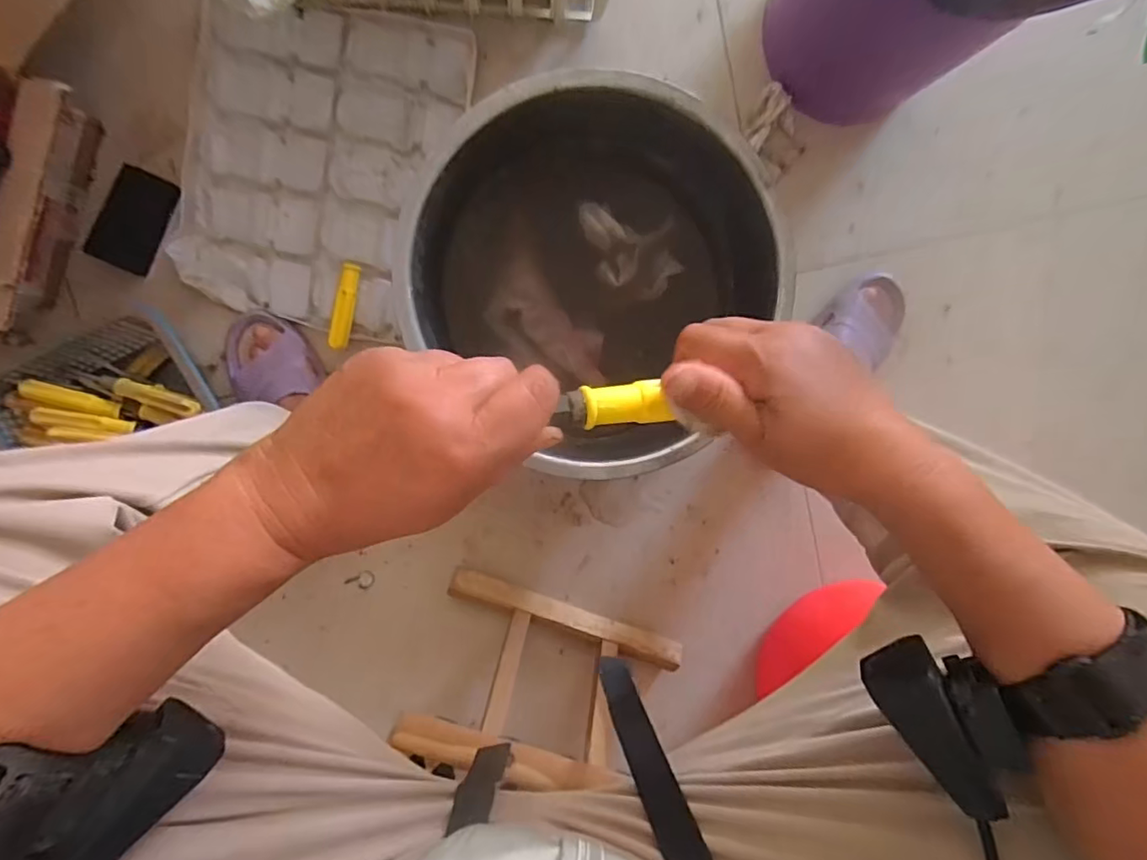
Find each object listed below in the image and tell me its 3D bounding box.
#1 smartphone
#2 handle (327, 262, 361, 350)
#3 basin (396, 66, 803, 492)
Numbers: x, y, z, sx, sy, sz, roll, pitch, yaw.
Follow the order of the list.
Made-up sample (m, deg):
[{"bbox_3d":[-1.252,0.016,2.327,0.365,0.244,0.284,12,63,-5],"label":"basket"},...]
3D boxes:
[{"bbox_3d":[-0.498,-0.238,0.623,0.069,0.011,0.110,27,92,-7],"label":"smartphone"},{"bbox_3d":[-0.261,-0.140,0.631,0.020,0.023,0.096,14,94,-7],"label":"handle"},{"bbox_3d":[0.022,-0.174,0.598,0.347,0.143,0.332,0,95,-4],"label":"basin"}]

